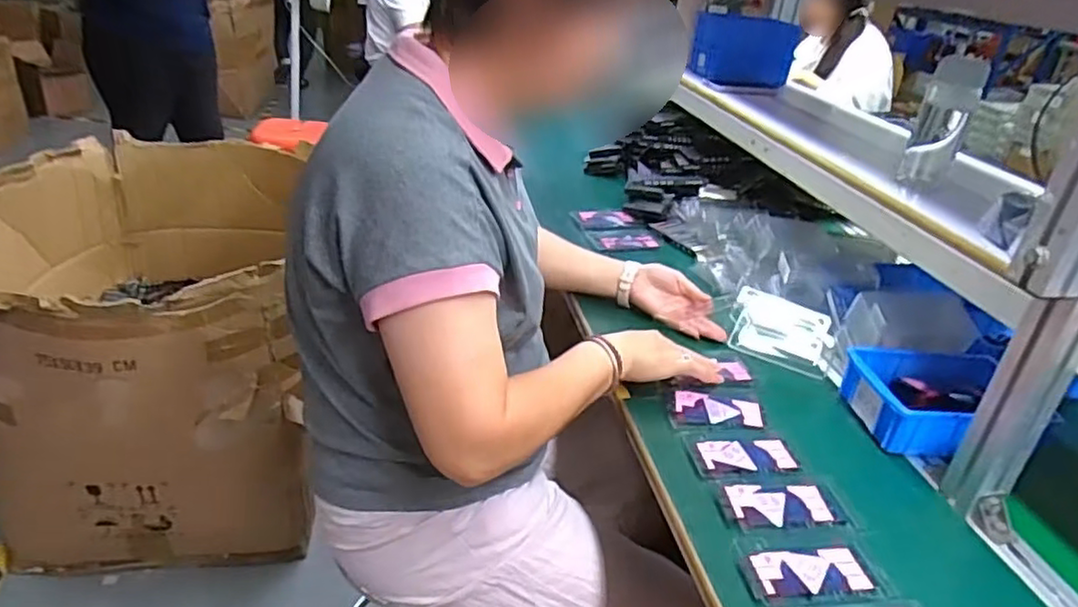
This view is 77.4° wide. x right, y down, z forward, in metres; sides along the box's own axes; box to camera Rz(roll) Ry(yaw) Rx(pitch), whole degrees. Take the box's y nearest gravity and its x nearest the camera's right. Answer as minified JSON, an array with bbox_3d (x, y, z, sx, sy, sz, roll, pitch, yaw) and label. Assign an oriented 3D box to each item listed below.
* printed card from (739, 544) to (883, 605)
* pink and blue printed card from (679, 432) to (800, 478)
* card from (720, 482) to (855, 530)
[{"bbox_3d":[0.241,0.237,0.597,0.117,0.006,0.051,1,29,-12],"label":"printed card"},{"bbox_3d":[0.223,0.161,0.733,0.122,0.007,0.065,1,29,-12],"label":"pink and blue printed card"},{"bbox_3d":[0.243,0.199,0.669,0.122,0.008,0.055,3,29,-9],"label":"card"}]

